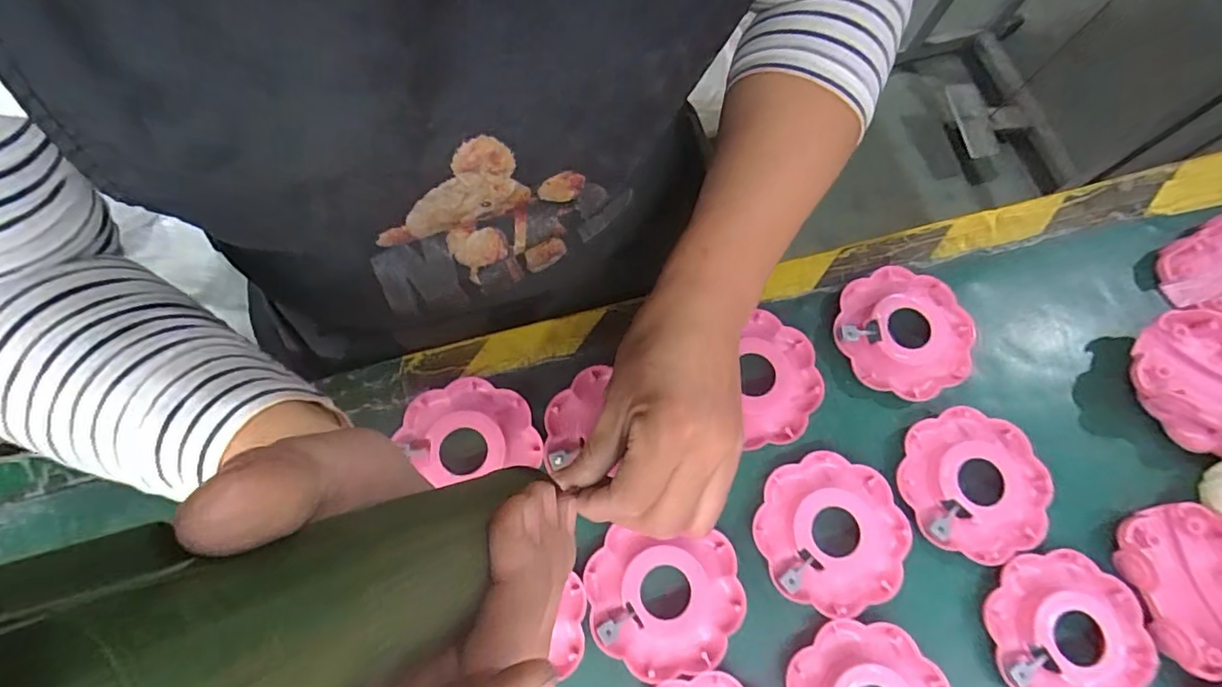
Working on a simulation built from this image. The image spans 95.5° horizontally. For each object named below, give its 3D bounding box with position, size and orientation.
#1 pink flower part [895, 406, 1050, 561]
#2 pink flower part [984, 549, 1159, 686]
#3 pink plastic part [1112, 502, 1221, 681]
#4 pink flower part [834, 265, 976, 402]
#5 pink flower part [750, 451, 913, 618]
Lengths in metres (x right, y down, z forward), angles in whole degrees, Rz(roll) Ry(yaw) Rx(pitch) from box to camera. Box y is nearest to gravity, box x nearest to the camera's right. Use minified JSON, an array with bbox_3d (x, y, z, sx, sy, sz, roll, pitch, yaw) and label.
[{"bbox_3d":[0.215,0.082,0.326,0.081,0.014,0.082,0,68,-1],"label":"pink flower part"},{"bbox_3d":[0.256,0.165,0.314,0.085,0.029,0.084,-5,68,-3],"label":"pink flower part"},{"bbox_3d":[0.336,0.141,0.316,0.071,0.023,0.087,-11,69,-5],"label":"pink plastic part"},{"bbox_3d":[0.191,-0.009,0.363,0.084,0.018,0.086,14,69,5],"label":"pink flower part"},{"bbox_3d":[0.126,0.108,0.317,0.082,0.022,0.082,0,68,-1],"label":"pink flower part"}]

